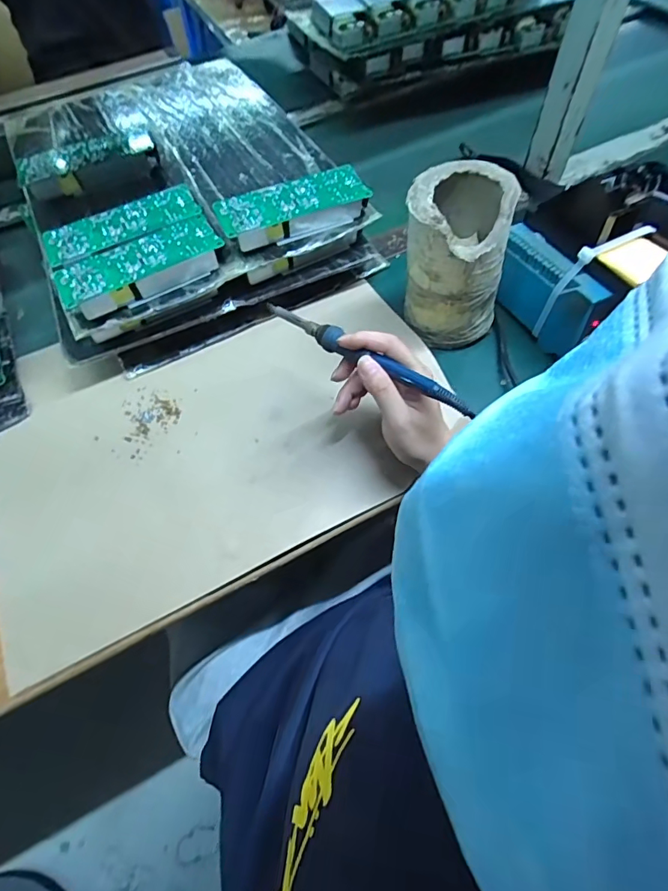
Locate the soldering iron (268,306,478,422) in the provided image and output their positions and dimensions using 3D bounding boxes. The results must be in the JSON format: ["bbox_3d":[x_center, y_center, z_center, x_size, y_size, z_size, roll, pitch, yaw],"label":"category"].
[{"bbox_3d":[0.020,-0.079,0.397,0.217,0.019,0.017,33,68,24],"label":"soldering iron"}]

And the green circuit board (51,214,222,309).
[{"bbox_3d":[-0.196,-0.184,0.479,0.164,0.023,0.059,-28,64,-11],"label":"green circuit board"}]

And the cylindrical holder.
[{"bbox_3d":[0.124,-0.191,0.484,0.094,0.153,0.090,4,62,6],"label":"cylindrical holder"}]

